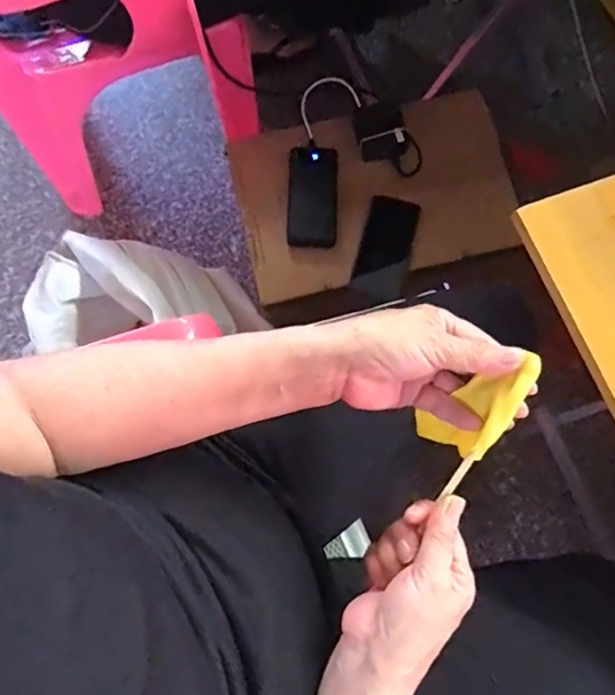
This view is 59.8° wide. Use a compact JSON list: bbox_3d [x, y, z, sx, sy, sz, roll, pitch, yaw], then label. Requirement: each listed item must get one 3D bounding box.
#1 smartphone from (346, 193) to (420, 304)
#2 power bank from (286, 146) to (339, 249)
[{"bbox_3d":[0.116,-0.149,0.792,0.077,0.008,0.152,14,84,5],"label":"smartphone"},{"bbox_3d":[0.007,-0.228,0.797,0.074,0.009,0.158,1,75,1],"label":"power bank"}]

